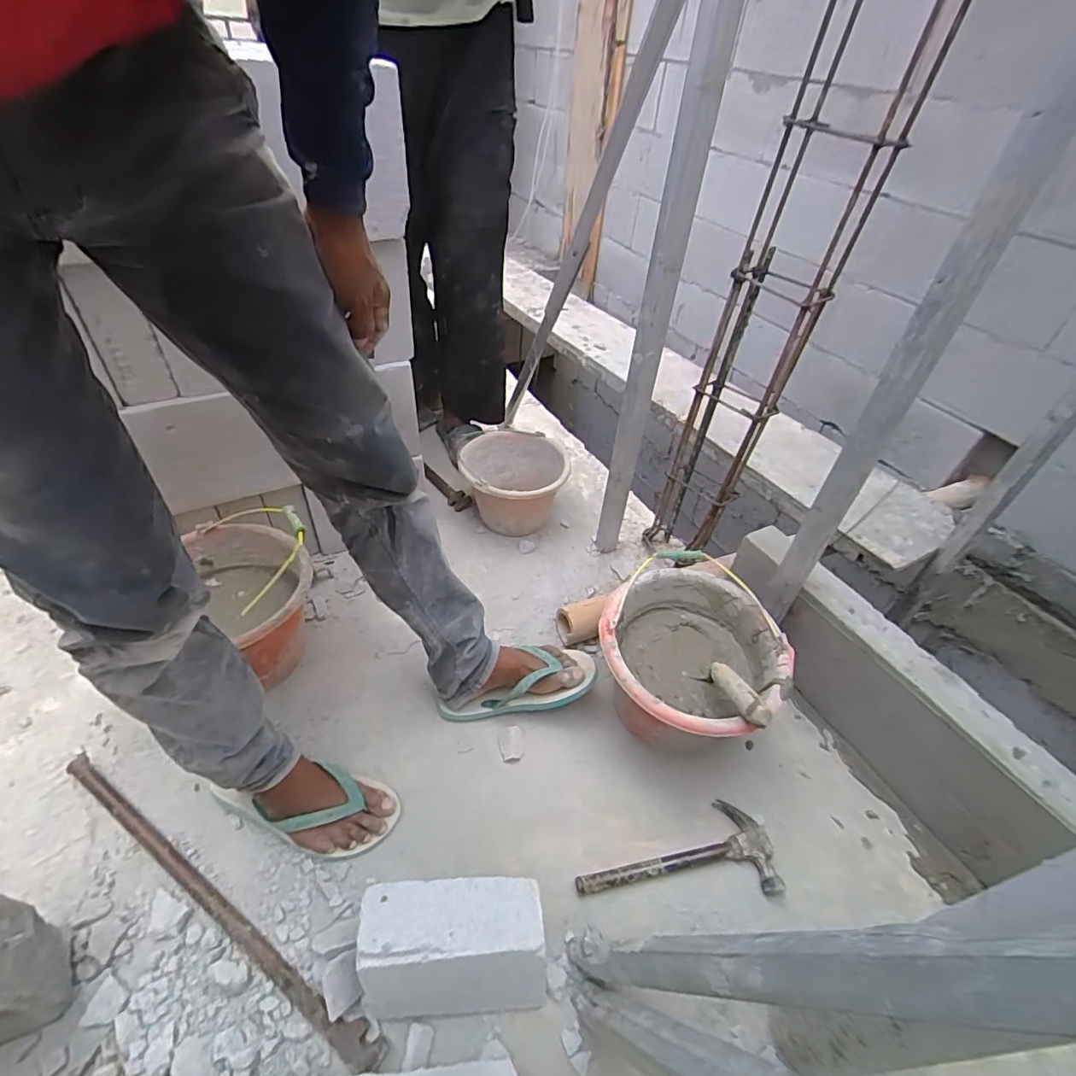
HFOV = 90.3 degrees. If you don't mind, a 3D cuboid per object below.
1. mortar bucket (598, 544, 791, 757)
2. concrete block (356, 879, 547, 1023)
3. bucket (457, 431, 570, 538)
[{"bbox_3d":[0.241,0.212,0.882,0.274,0.215,0.300,3,43,-3],"label":"mortar bucket"},{"bbox_3d":[-0.095,0.472,0.616,0.199,0.135,0.104,0,43,-5],"label":"concrete block"},{"bbox_3d":[-0.061,-0.123,1.252,0.240,0.170,0.218,10,43,5],"label":"bucket"}]

